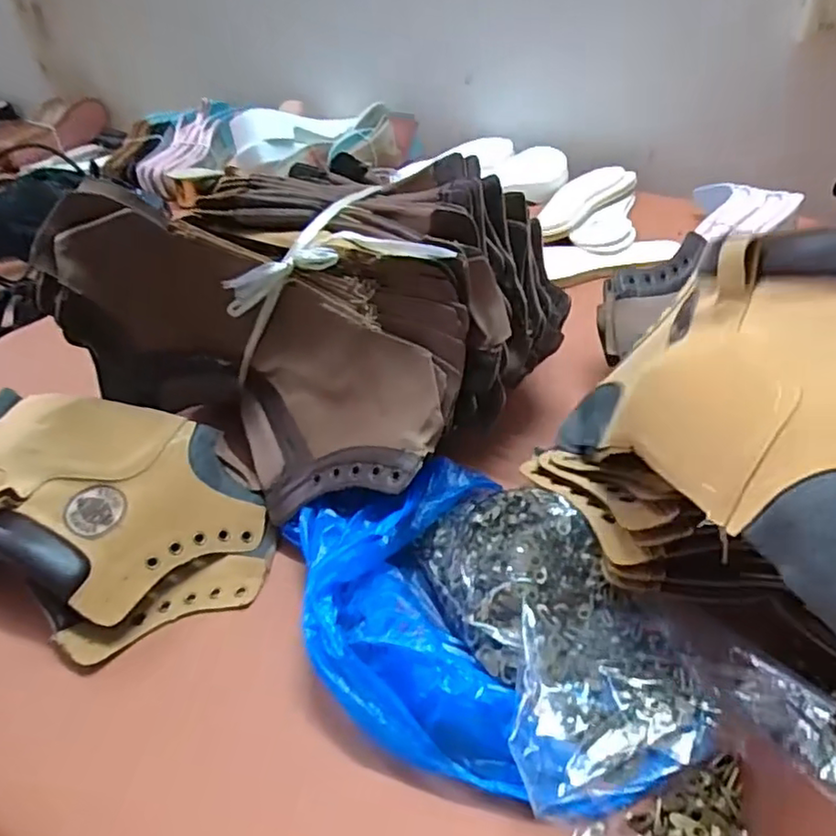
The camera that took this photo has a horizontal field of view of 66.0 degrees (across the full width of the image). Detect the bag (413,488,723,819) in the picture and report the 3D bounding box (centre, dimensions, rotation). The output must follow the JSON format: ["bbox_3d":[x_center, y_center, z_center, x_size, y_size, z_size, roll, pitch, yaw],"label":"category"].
[{"bbox_3d":[0.087,0.115,0.379,0.131,0.050,0.197,-13,41,-12],"label":"bag"}]

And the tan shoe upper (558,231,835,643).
[{"bbox_3d":[0.170,-0.017,0.286,0.150,0.050,0.225,-51,32,7],"label":"tan shoe upper"}]

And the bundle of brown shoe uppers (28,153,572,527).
[{"bbox_3d":[-0.066,-0.073,0.504,0.306,0.175,0.253,17,44,23],"label":"bundle of brown shoe uppers"}]

